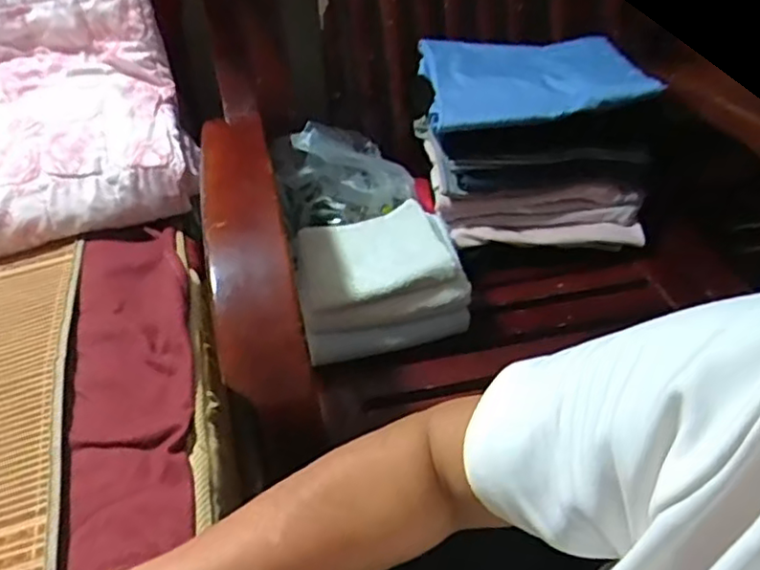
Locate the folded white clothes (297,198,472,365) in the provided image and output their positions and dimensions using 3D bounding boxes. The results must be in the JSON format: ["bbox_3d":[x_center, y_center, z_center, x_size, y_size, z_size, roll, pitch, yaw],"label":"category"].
[{"bbox_3d":[-0.003,-0.014,0.789,0.184,0.084,0.172,-9,46,-8],"label":"folded white clothes"}]

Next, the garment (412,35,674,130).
[{"bbox_3d":[0.193,-0.275,0.861,0.267,0.034,0.198,-7,45,-5],"label":"garment"}]

